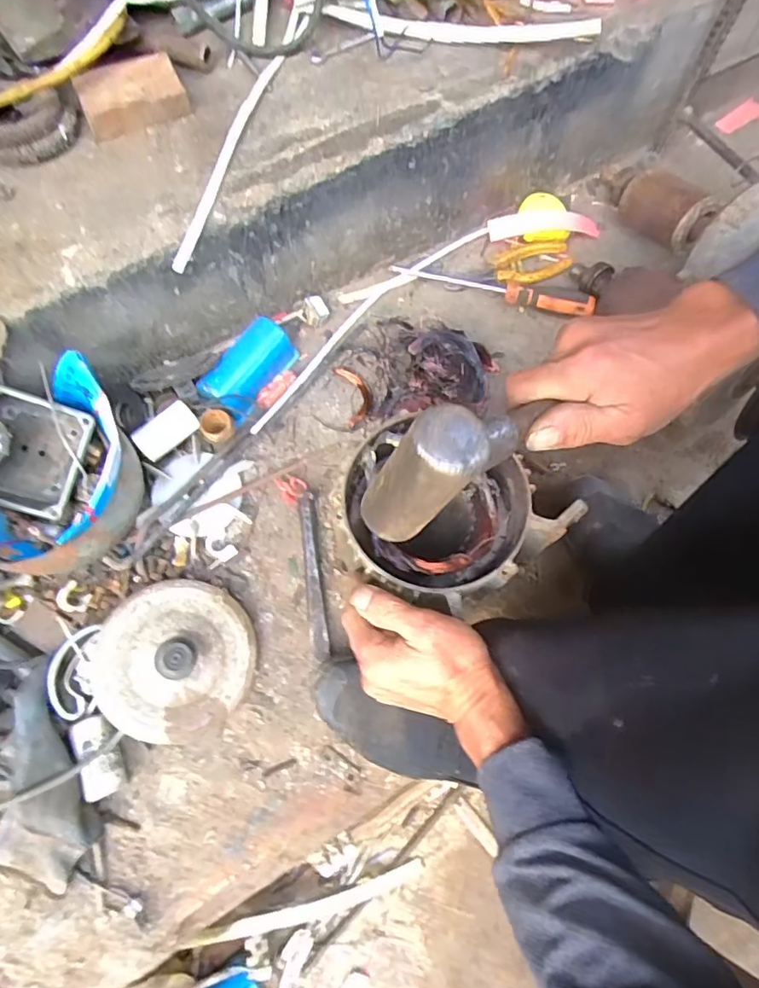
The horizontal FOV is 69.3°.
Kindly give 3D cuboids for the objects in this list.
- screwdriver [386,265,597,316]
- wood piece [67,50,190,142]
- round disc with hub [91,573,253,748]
[{"bbox_3d":[0.140,-0.261,0.684,0.248,0.031,0.030,19,71,6],"label":"screwdriver"},{"bbox_3d":[-0.246,-0.396,0.546,0.098,0.029,0.062,-26,72,-9],"label":"wood piece"},{"bbox_3d":[-0.191,0.154,0.517,0.146,0.042,0.146,5,72,-17],"label":"round disc with hub"}]

